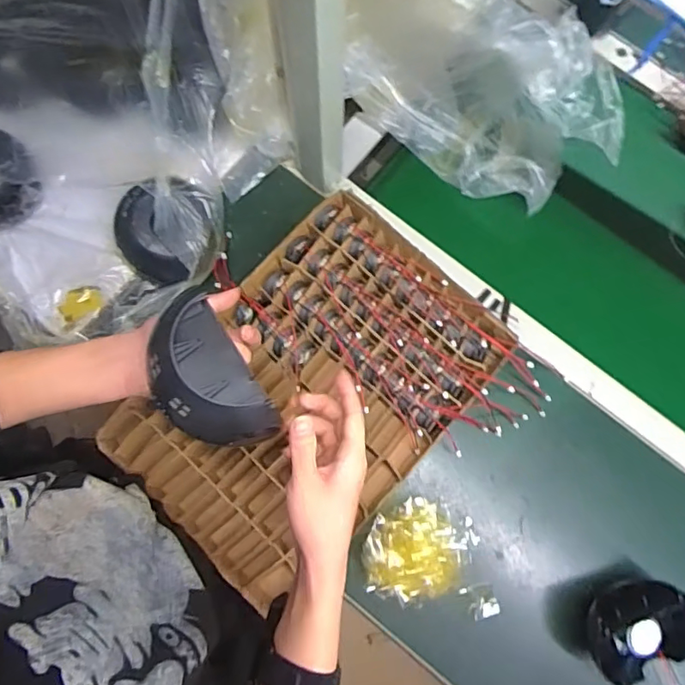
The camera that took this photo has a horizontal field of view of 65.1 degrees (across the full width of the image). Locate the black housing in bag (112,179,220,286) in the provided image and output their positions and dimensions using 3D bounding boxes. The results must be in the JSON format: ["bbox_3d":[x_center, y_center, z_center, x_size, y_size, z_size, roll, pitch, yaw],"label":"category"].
[{"bbox_3d":[-0.216,-0.137,0.670,0.102,0.067,0.118,37,81,6],"label":"black housing in bag"}]

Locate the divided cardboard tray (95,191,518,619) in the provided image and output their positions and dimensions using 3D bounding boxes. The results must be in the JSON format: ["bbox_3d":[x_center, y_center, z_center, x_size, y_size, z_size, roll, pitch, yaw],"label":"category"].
[{"bbox_3d":[-0.028,0.073,0.684,0.357,0.055,0.452,41,81,7],"label":"divided cardboard tray"}]

